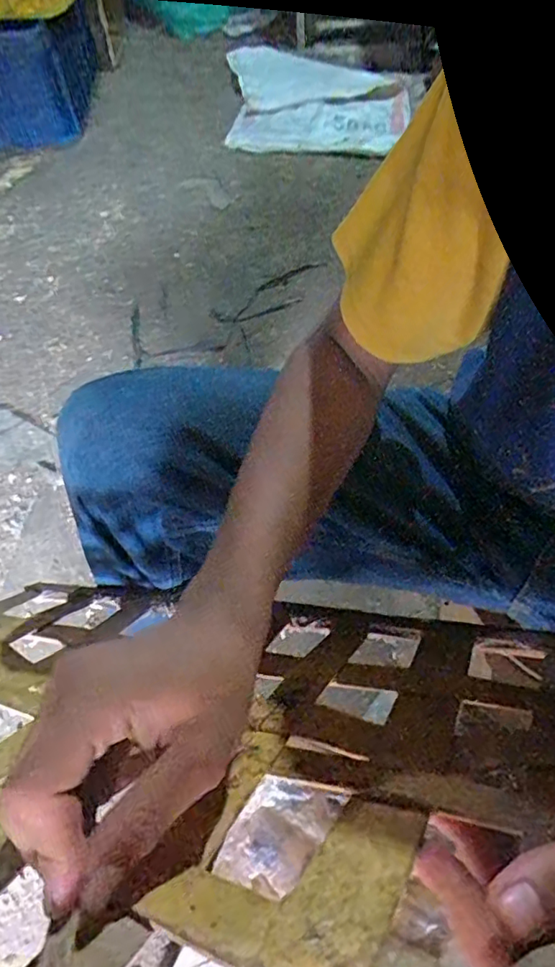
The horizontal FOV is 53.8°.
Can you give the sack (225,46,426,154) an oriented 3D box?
[{"bbox_3d":[0.132,-1.129,1.617,0.538,0.152,0.377,1,55,4],"label":"sack"}]

